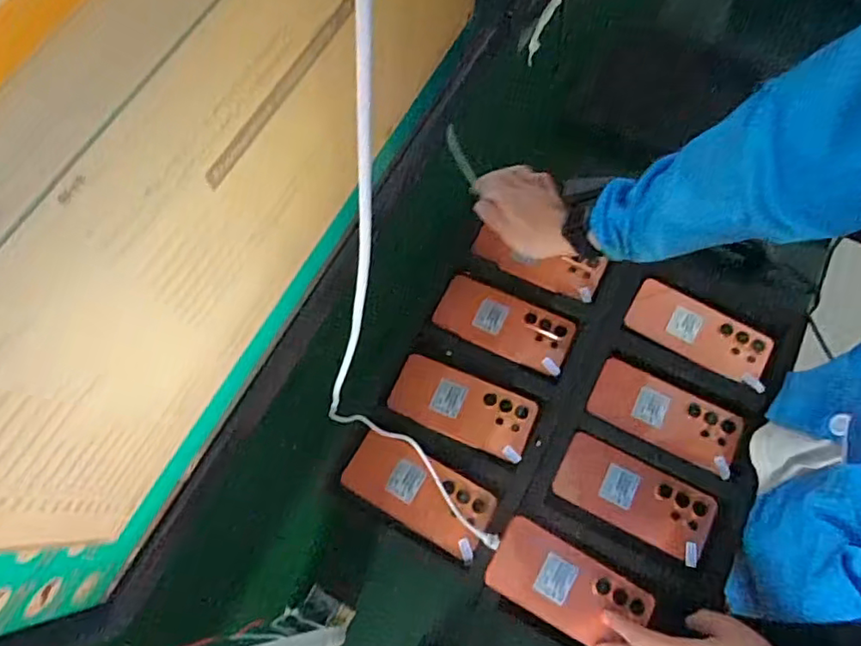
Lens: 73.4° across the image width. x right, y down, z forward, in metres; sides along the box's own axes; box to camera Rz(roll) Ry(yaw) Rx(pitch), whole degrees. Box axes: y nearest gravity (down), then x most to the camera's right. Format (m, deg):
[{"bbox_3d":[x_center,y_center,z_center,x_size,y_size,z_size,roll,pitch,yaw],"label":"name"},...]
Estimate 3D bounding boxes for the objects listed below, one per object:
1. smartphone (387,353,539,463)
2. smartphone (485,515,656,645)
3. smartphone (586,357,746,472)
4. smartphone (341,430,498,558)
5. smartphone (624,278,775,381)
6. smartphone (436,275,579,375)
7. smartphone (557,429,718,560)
[{"bbox_3d":[0.039,0.098,0.698,0.168,0.010,0.080,20,70,11],"label":"smartphone"},{"bbox_3d":[0.146,0.281,0.615,0.166,0.009,0.081,28,75,10],"label":"smartphone"},{"bbox_3d":[0.276,0.105,0.681,0.165,0.014,0.078,24,71,13],"label":"smartphone"},{"bbox_3d":[-0.015,0.191,0.665,0.174,0.016,0.080,25,72,19],"label":"smartphone"},{"bbox_3d":[0.329,0.010,0.711,0.164,0.014,0.074,28,72,14],"label":"smartphone"},{"bbox_3d":[0.094,0.000,0.738,0.170,0.008,0.078,23,70,12],"label":"smartphone"},{"bbox_3d":[0.228,0.193,0.648,0.167,0.005,0.081,24,69,13],"label":"smartphone"}]

